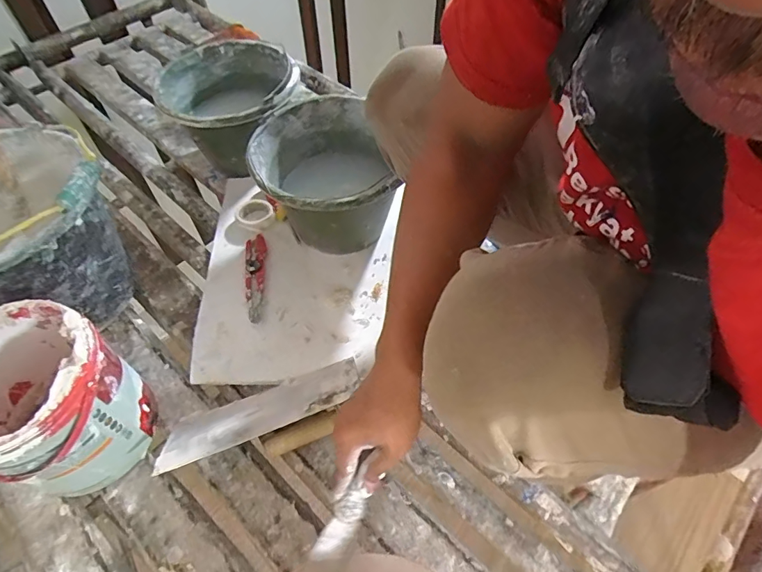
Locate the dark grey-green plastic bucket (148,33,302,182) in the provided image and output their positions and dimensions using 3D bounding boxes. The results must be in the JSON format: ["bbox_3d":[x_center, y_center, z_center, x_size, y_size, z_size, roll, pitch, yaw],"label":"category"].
[{"bbox_3d":[-0.267,-0.330,0.854,0.235,0.157,0.216,0,54,0],"label":"dark grey-green plastic bucket"}]

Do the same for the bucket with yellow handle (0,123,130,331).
[{"bbox_3d":[-0.499,-0.060,0.644,0.252,0.236,0.245,0,54,0],"label":"bucket with yellow handle"}]

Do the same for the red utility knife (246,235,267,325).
[{"bbox_3d":[-0.206,-0.019,0.743,0.032,0.013,0.176,-9,55,-5],"label":"red utility knife"}]

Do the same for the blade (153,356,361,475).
[{"bbox_3d":[-0.155,0.163,0.594,0.262,0.007,0.112,-20,17,-6],"label":"blade"}]

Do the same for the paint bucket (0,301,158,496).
[{"bbox_3d":[-0.398,0.139,0.548,0.174,0.191,0.170,0,54,0],"label":"paint bucket"}]

